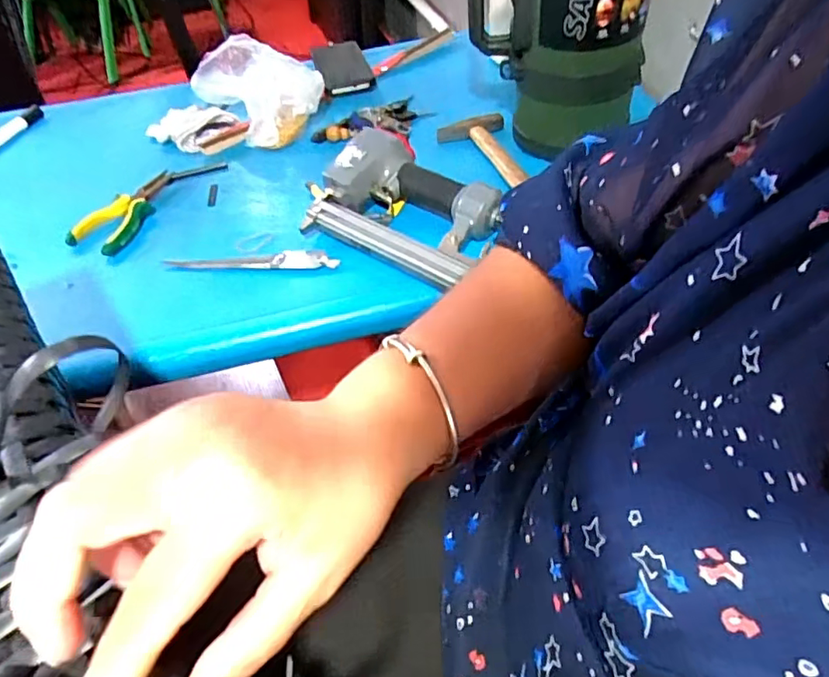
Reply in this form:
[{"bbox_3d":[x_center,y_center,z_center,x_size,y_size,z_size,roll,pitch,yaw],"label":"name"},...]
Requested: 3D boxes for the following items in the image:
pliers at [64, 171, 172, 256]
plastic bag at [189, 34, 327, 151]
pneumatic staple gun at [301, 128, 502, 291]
[{"bbox_3d":[-0.356,-0.160,0.672,0.073,0.019,0.155,3,50,6],"label":"pliers"},{"bbox_3d":[-0.217,-0.351,0.778,0.168,0.089,0.166,-19,51,-12],"label":"plastic bag"},{"bbox_3d":[-0.010,-0.145,0.607,0.233,0.065,0.152,28,56,24],"label":"pneumatic staple gun"}]

